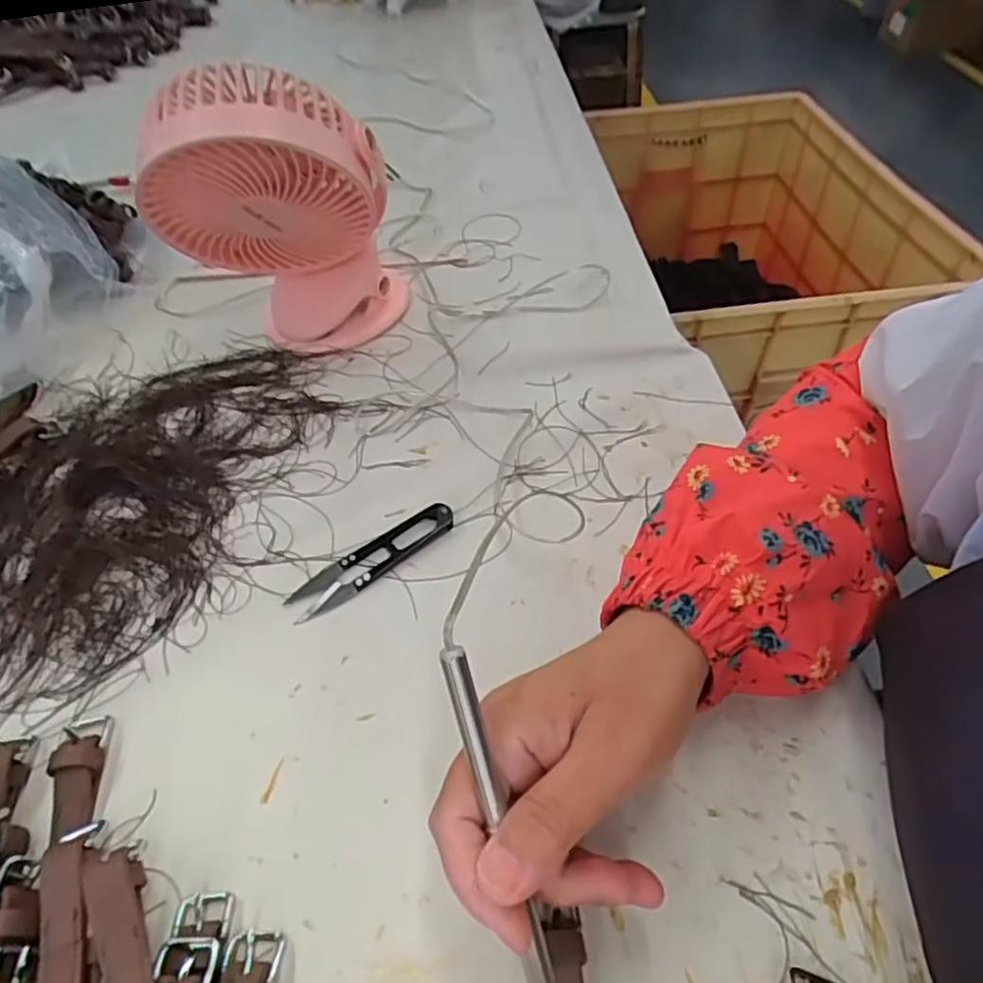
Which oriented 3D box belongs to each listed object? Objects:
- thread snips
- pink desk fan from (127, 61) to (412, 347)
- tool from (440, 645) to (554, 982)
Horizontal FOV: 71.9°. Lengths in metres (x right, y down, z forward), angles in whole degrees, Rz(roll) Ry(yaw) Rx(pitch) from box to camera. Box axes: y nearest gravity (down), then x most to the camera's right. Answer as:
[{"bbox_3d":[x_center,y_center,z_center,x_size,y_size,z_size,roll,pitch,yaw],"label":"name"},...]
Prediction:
[{"bbox_3d":[-0.066,0.036,0.376,0.100,0.008,0.023,-30,54,-21],"label":"thread snips"},{"bbox_3d":[-0.136,-0.172,0.440,0.149,0.180,0.099,-12,49,-8],"label":"pink desk fan"},{"bbox_3d":[0.003,0.116,0.235,0.010,0.132,0.013,-17,10,-12],"label":"tool"}]

